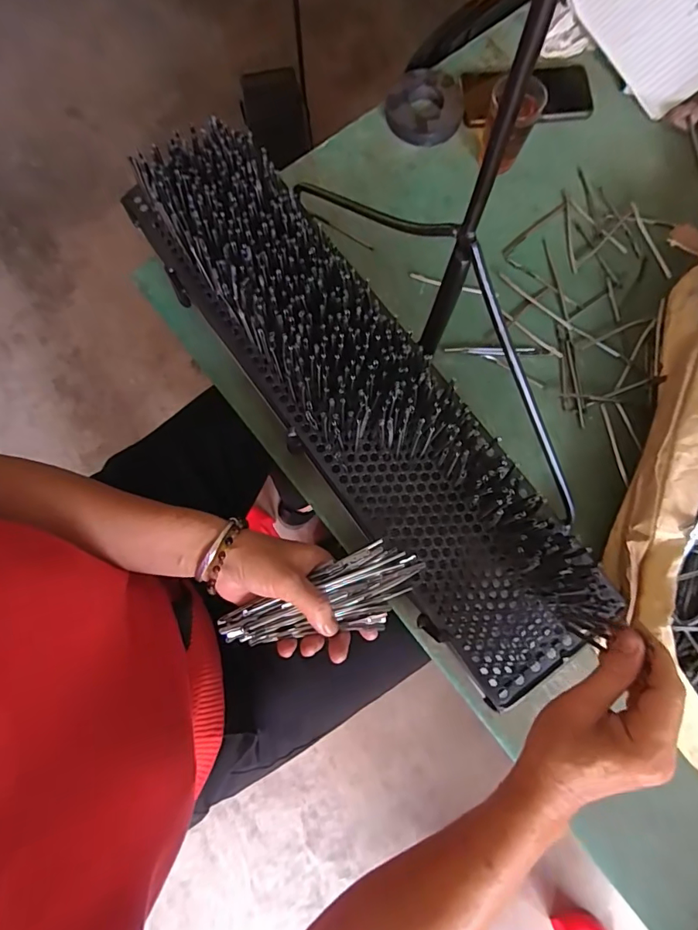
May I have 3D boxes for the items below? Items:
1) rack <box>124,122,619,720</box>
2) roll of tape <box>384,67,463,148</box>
[{"bbox_3d":[0.001,-0.066,0.420,0.138,0.084,0.577,-37,86,-6],"label":"rack"},{"bbox_3d":[0.096,-0.450,0.576,0.090,0.023,0.092,0,79,1],"label":"roll of tape"}]

